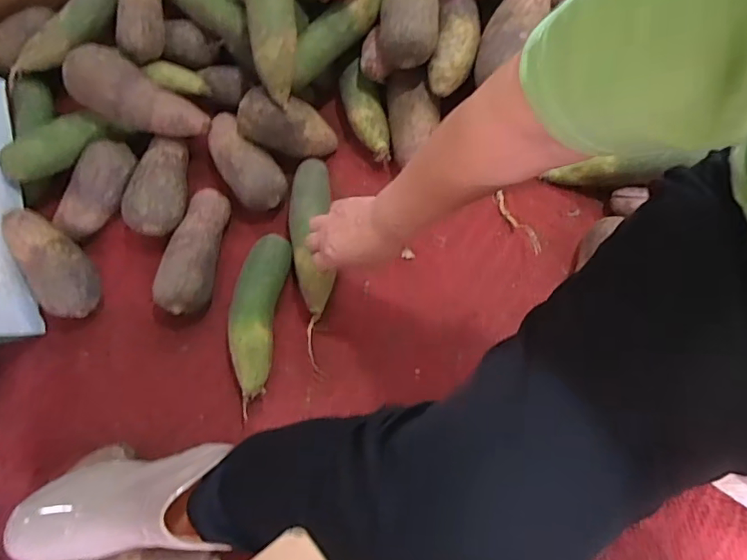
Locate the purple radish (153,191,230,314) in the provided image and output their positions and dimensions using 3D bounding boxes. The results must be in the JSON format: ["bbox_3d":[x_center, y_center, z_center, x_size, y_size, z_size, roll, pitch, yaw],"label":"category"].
[{"bbox_3d":[-0.226,-0.036,0.654,0.062,0.065,0.168,15,77,4],"label":"purple radish"}]

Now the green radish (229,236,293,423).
[{"bbox_3d":[-0.146,0.049,0.629,0.058,0.059,0.214,8,77,2],"label":"green radish"}]

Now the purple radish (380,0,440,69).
[{"bbox_3d":[0.045,-0.348,0.623,0.068,0.054,0.150,2,76,1],"label":"purple radish"}]

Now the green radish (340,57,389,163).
[{"bbox_3d":[-0.010,-0.228,0.700,0.051,0.052,0.140,-18,77,-4],"label":"green radish"}]

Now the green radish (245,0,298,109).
[{"bbox_3d":[-0.121,-0.322,0.582,0.056,0.050,0.209,-3,96,-1],"label":"green radish"}]

